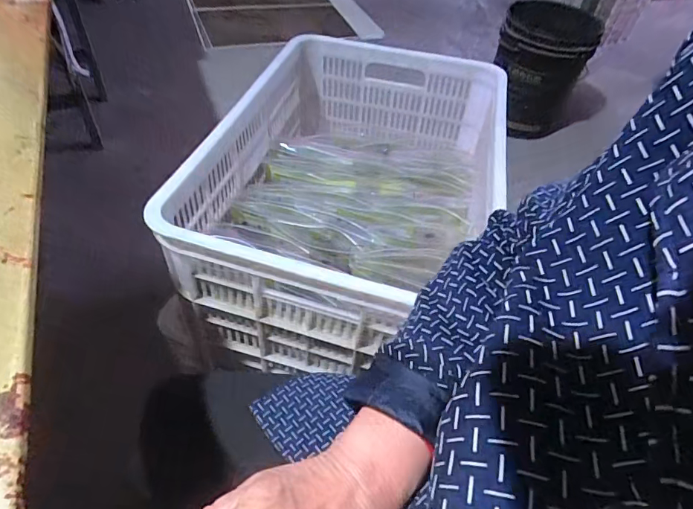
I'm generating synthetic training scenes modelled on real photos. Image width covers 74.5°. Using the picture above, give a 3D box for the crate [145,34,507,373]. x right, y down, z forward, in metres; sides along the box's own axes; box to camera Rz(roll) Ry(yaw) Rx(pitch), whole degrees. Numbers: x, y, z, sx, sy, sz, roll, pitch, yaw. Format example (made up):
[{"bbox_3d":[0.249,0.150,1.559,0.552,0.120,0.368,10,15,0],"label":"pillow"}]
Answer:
[{"bbox_3d":[0.009,-0.126,0.761,0.432,0.213,0.606,16,49,8],"label":"crate"}]

